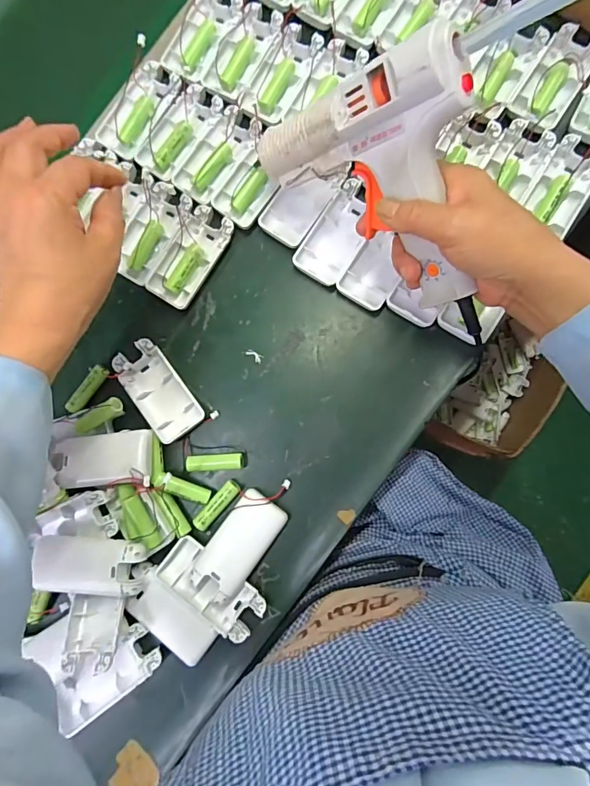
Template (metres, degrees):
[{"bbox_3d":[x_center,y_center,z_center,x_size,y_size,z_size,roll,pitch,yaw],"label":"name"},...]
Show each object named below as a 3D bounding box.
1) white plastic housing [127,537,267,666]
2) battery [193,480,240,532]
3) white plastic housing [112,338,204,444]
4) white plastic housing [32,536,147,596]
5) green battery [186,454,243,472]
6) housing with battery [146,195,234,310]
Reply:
[{"bbox_3d":[-0.086,0.186,0.375,0.095,0.022,0.082,37,90,8],"label":"white plastic housing"},{"bbox_3d":[-0.069,0.099,0.380,0.015,0.014,0.051,42,91,8],"label":"battery"},{"bbox_3d":[-0.125,-0.003,0.396,0.045,0.018,0.094,-36,82,3],"label":"white plastic housing"},{"bbox_3d":[-0.172,0.144,0.358,0.086,0.018,0.048,2,85,7],"label":"white plastic housing"},{"bbox_3d":[-0.071,0.062,0.382,0.049,0.018,0.014,-3,85,6],"label":"green battery"},{"bbox_3d":[-0.102,-0.130,0.401,0.054,0.023,0.094,29,89,8],"label":"housing with battery"}]

